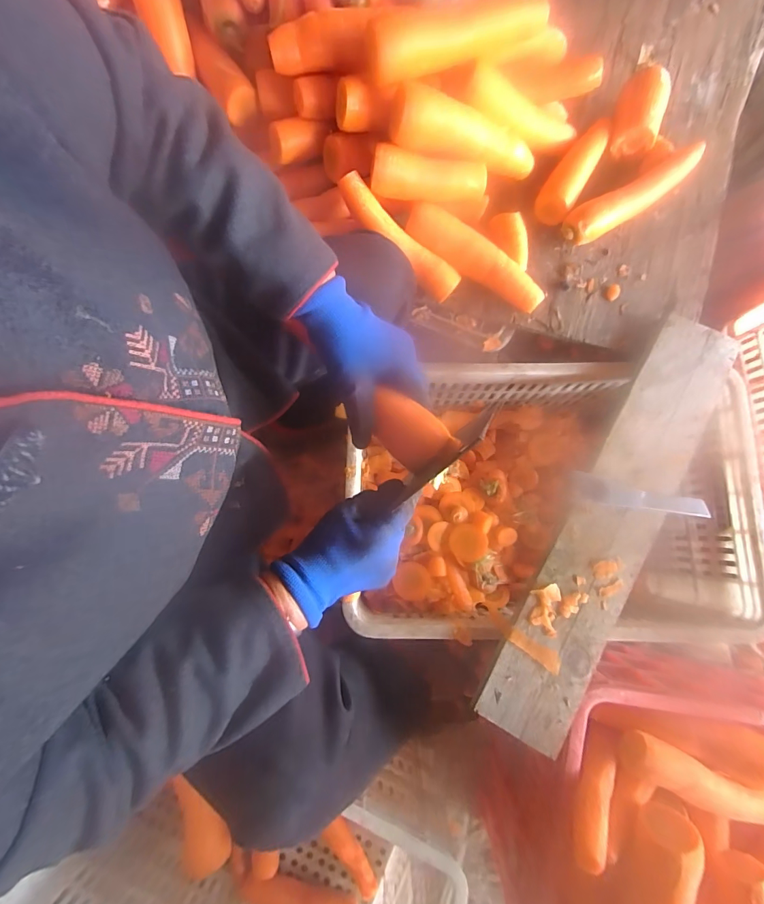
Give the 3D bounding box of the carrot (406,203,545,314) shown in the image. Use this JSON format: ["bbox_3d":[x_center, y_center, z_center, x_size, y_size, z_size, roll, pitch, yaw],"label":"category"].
[{"bbox_3d":[0.125,-0.260,0.532,0.205,0.046,0.051,30,82,6],"label":"carrot"}]

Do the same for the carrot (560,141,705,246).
[{"bbox_3d":[0.348,-0.353,0.554,0.228,0.047,0.047,-32,81,-4],"label":"carrot"}]

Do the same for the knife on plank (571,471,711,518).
[{"bbox_3d":[0.309,0.057,0.481,0.157,0.011,0.033,13,81,3],"label":"knife on plank"}]

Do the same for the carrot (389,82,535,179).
[{"bbox_3d":[0.104,-0.386,0.488,0.202,0.041,0.050,0,79,-24],"label":"carrot"}]

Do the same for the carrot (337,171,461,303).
[{"bbox_3d":[0.020,-0.269,0.513,0.185,0.030,0.035,40,83,-10],"label":"carrot"}]

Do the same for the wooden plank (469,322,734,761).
[{"bbox_3d":[0.281,0.078,0.484,0.104,0.013,0.540,29,82,6],"label":"wooden plank"}]

